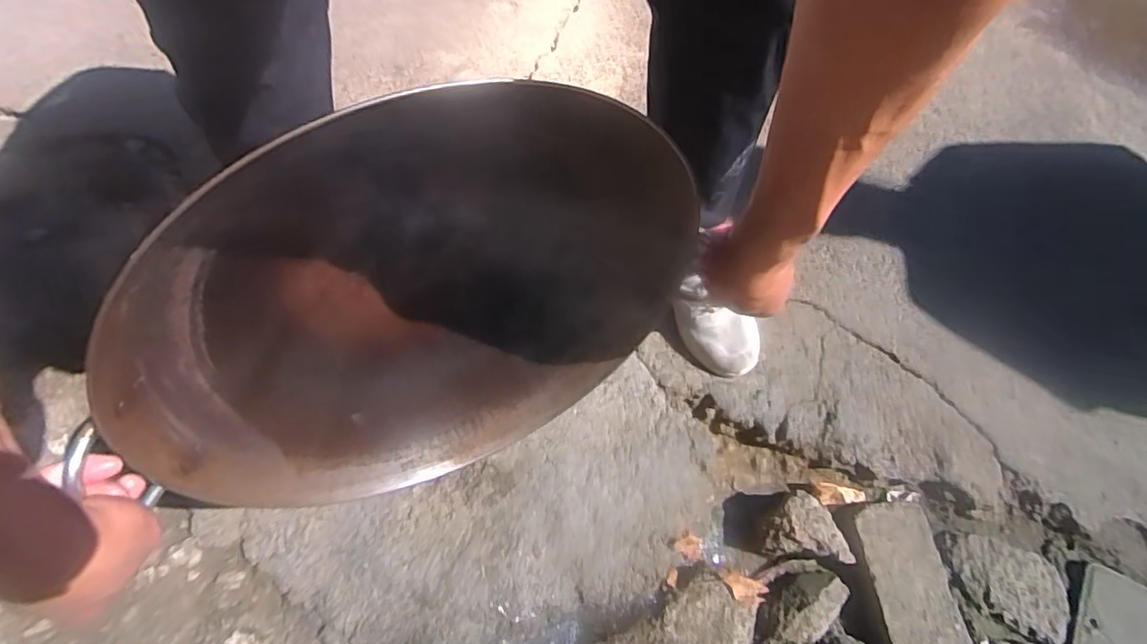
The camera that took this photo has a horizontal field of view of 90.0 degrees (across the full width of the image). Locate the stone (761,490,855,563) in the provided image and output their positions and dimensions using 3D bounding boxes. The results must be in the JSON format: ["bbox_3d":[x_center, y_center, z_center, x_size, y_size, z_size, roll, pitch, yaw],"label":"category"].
[{"bbox_3d":[0.302,0.263,0.737,0.109,0.051,0.073,9,59,4],"label":"stone"}]

